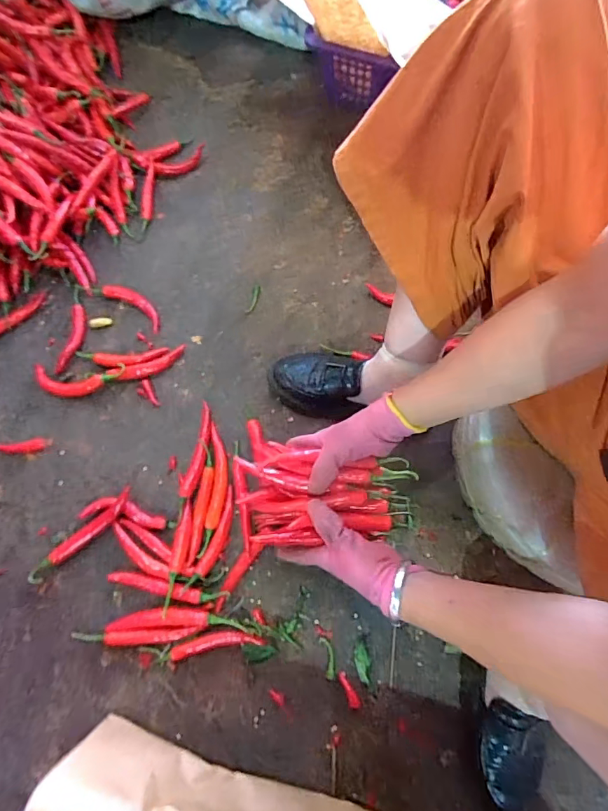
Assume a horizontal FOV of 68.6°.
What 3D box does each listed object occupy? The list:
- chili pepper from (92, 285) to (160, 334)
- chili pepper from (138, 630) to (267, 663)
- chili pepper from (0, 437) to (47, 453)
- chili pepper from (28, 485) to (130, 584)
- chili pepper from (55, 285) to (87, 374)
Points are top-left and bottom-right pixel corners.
[{"bbox_3d":[-0.277,-0.166,0.719,0.130,0.018,0.043,31,75,10],"label":"chili pepper"},{"bbox_3d":[-0.129,0.303,0.565,0.154,0.015,0.023,-8,72,-2],"label":"chili pepper"},{"bbox_3d":[-0.416,0.058,0.653,0.066,0.011,0.022,-4,72,-1],"label":"chili pepper"},{"bbox_3d":[-0.300,0.177,0.602,0.170,0.026,0.025,-39,76,-11],"label":"chili pepper"},{"bbox_3d":[-0.364,-0.122,0.704,0.031,0.015,0.142,8,73,3],"label":"chili pepper"}]

